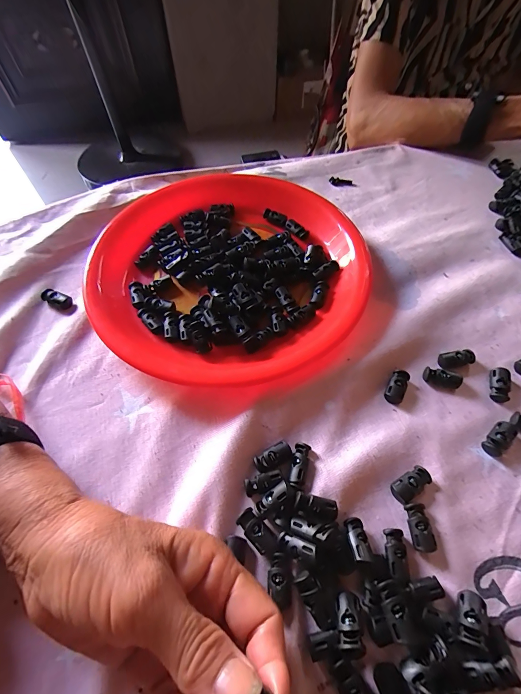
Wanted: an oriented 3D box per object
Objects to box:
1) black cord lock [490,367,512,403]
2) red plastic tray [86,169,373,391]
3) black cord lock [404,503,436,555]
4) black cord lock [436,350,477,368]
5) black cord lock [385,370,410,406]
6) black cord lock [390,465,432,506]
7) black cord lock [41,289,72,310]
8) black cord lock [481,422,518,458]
[{"bbox_3d":[0.193,0.031,0.256,0.014,0.008,0.027,12,61,8],"label":"black cord lock"},{"bbox_3d":[-0.026,-0.078,0.307,0.241,0.027,0.254,12,61,9],"label":"red plastic tray"},{"bbox_3d":[0.102,0.116,0.206,0.013,0.007,0.027,-4,60,-1],"label":"black cord lock"},{"bbox_3d":[0.165,0.010,0.267,0.028,0.008,0.012,-8,60,-3],"label":"black cord lock"},{"bbox_3d":[0.110,0.032,0.256,0.014,0.007,0.028,27,64,16],"label":"black cord lock"},{"bbox_3d":[0.104,0.094,0.219,0.028,0.006,0.014,-30,63,-15],"label":"black cord lock"},{"bbox_3d":[-0.192,-0.045,0.300,0.026,0.010,0.015,22,63,14],"label":"black cord lock"},{"bbox_3d":[0.177,0.067,0.235,0.030,0.008,0.014,-35,65,-18],"label":"black cord lock"}]

